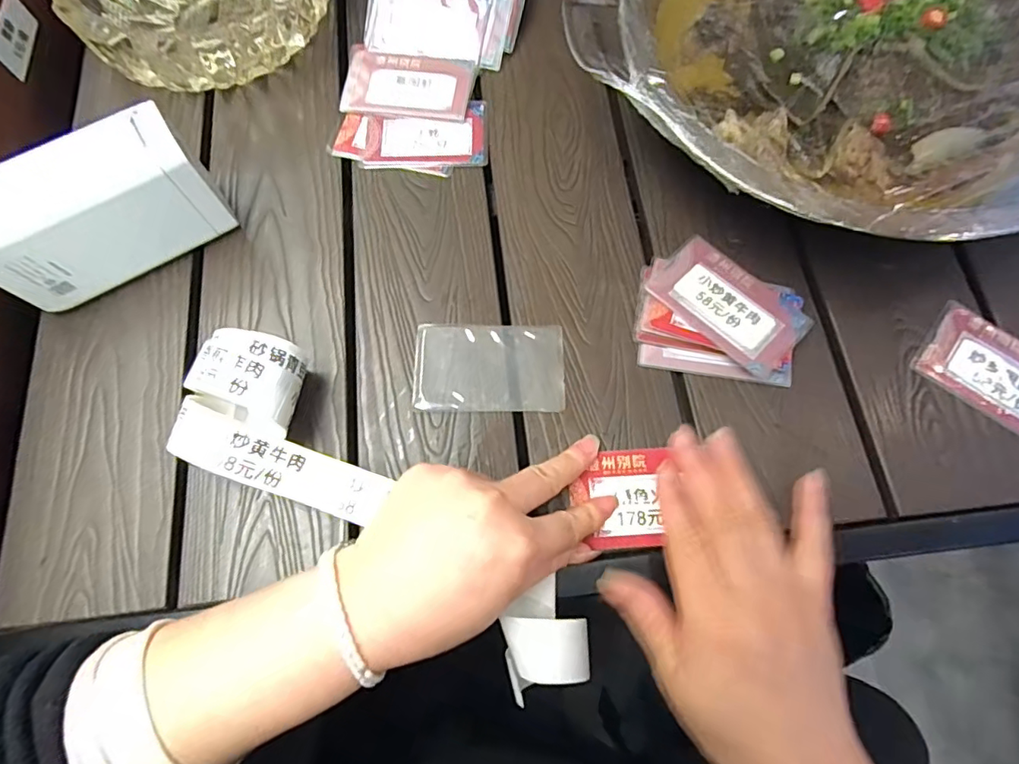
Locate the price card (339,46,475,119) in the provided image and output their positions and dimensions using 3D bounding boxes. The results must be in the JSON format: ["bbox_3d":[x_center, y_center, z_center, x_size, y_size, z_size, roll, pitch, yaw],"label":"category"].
[{"bbox_3d":[-0.075,-0.221,0.397,0.094,0.008,0.055,6,73,3],"label":"price card"}]

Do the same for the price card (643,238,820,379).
[{"bbox_3d":[0.136,-0.049,0.334,0.055,0.004,0.092,-43,73,-13],"label":"price card"}]

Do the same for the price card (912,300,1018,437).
[{"bbox_3d":[0.294,-0.004,0.319,0.089,0.004,0.057,36,77,13],"label":"price card"}]

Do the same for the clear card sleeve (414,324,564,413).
[{"bbox_3d":[-0.012,-0.010,0.333,0.091,0.004,0.056,1,72,2],"label":"clear card sleeve"}]

